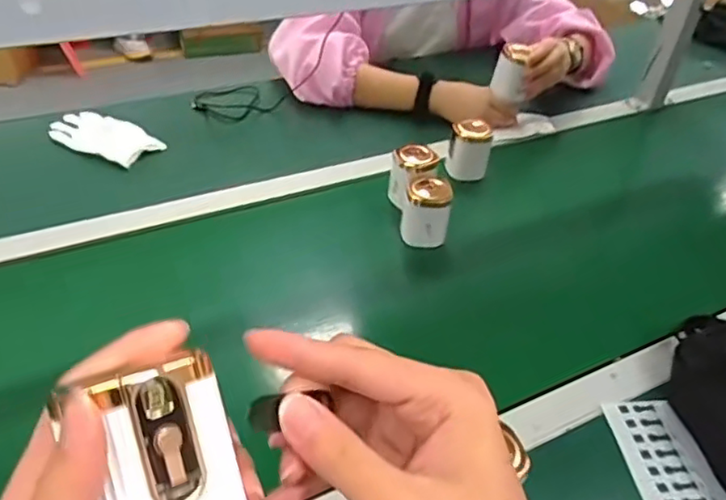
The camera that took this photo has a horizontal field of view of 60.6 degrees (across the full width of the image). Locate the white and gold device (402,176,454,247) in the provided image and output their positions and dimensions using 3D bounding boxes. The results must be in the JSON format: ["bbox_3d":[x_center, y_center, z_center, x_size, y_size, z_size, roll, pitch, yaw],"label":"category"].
[{"bbox_3d":[0.081,-0.055,0.783,0.057,0.070,0.059,12,41,7],"label":"white and gold device"}]

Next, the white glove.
[{"bbox_3d":[-0.377,-0.165,0.911,0.168,0.026,0.084,26,44,21],"label":"white glove"}]

